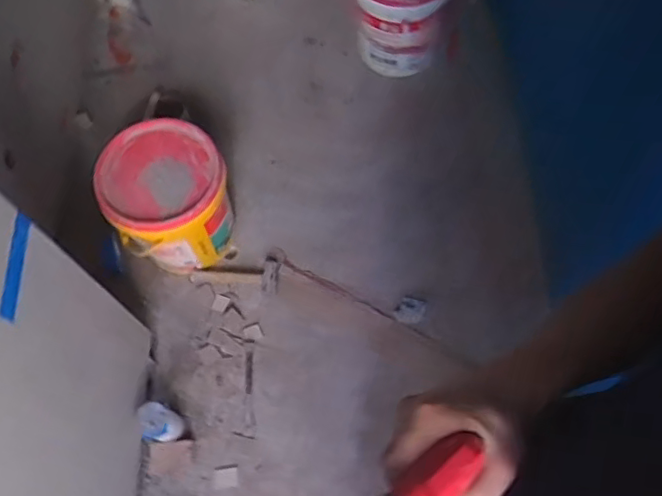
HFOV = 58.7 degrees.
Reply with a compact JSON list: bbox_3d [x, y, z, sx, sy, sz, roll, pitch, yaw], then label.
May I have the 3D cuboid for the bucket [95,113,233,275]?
[{"bbox_3d":[-0.417,-0.114,1.593,0.305,0.350,0.301,-1,65,3],"label":"bucket"}]

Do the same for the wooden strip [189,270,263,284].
[{"bbox_3d":[-0.302,0.083,1.701,0.205,0.017,0.037,1,65,4],"label":"wooden strip"}]

